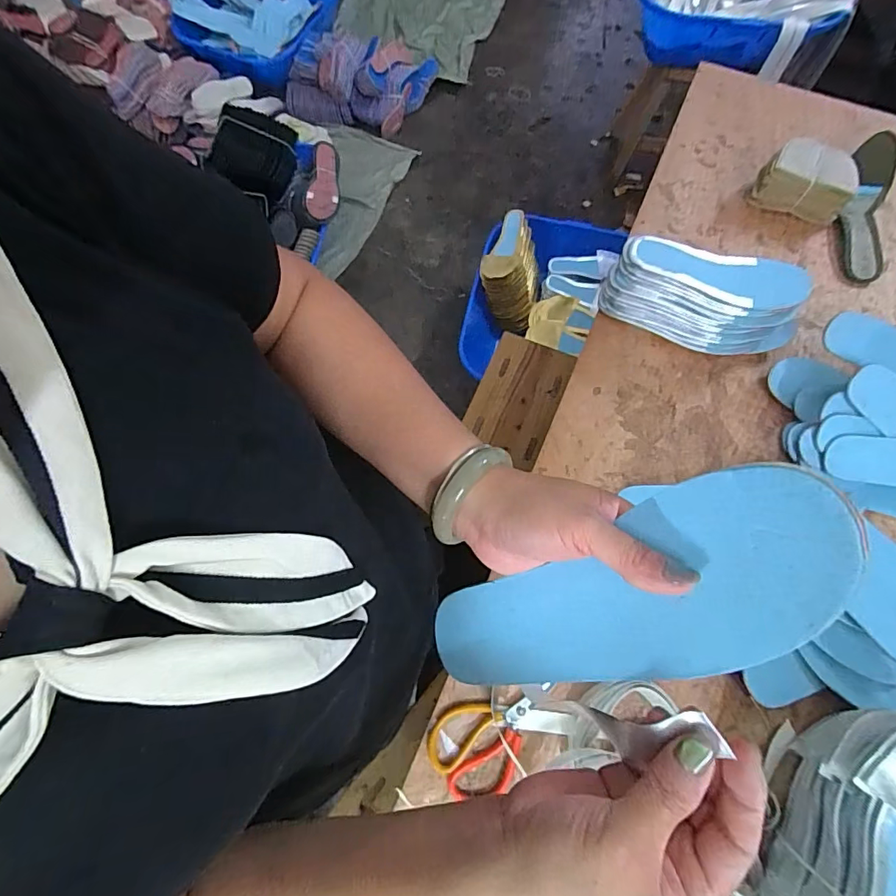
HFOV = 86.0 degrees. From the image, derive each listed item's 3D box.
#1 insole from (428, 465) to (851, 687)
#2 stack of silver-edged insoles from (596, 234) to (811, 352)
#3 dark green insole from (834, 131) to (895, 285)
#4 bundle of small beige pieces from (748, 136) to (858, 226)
[{"bbox_3d":[0.085,0.085,0.268,0.236,0.017,0.087,-32,68,33],"label":"insole"},{"bbox_3d":[0.381,-0.220,0.718,0.283,0.129,0.092,12,72,5],"label":"stack of silver-edged insoles"},{"bbox_3d":[0.706,-0.401,0.809,0.081,0.038,0.267,14,85,6],"label":"dark green insole"},{"bbox_3d":[0.603,-0.454,0.816,0.148,0.080,0.093,18,73,7],"label":"bundle of small beige pieces"}]

